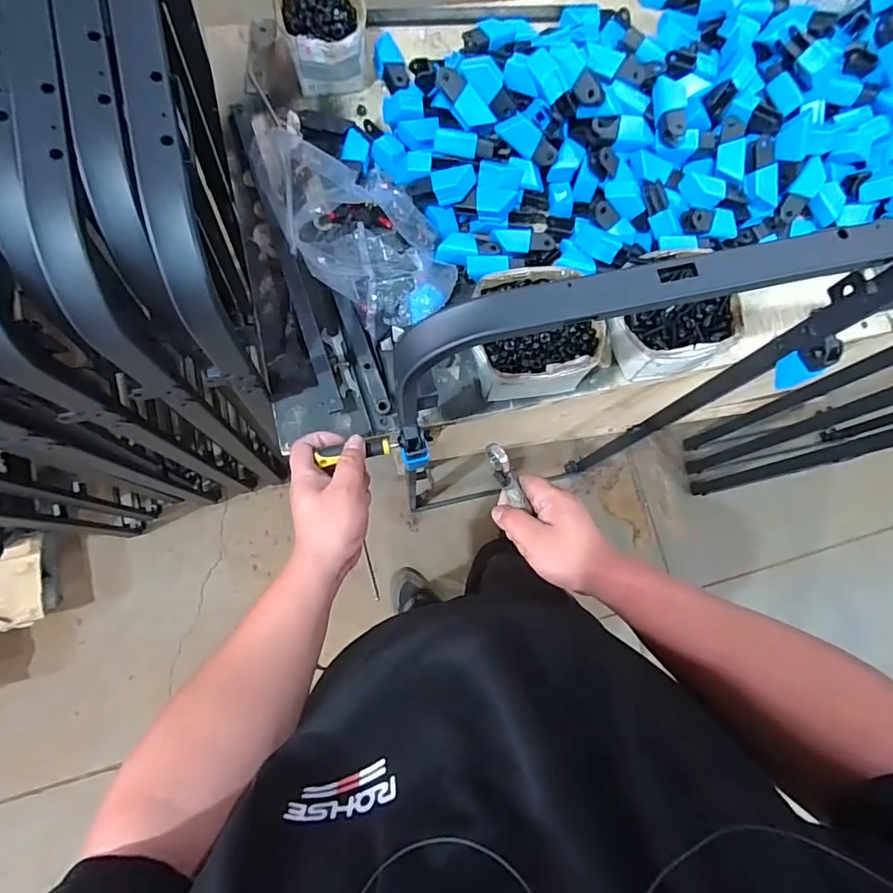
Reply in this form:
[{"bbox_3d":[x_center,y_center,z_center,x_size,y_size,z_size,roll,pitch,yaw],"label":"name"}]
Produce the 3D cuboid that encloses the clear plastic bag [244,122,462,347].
[{"bbox_3d":[-0.126,-0.300,0.629,0.159,0.058,0.340,-37,86,-9],"label":"clear plastic bag"}]

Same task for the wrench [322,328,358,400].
[{"bbox_3d":[-0.136,-0.109,0.636,0.024,0.008,0.095,-17,83,-7],"label":"wrench"}]

